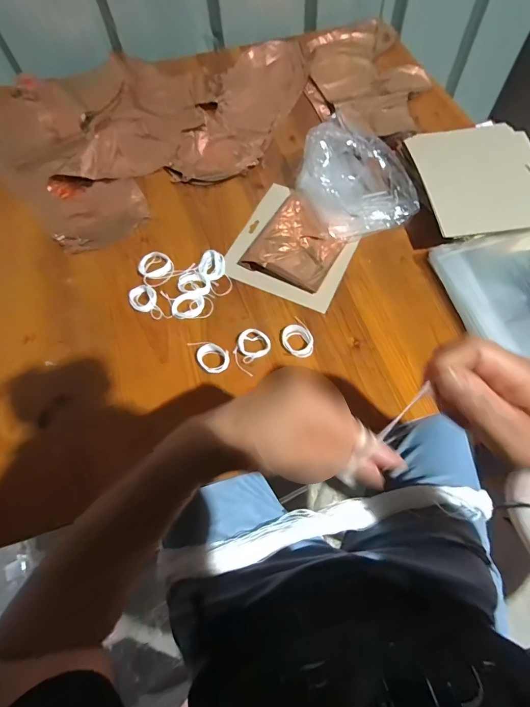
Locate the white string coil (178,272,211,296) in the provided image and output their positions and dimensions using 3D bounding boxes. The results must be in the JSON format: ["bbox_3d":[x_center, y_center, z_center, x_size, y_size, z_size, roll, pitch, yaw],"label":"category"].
[{"bbox_3d":[-0.098,-0.097,0.490,0.045,0.006,0.034,8,65,6],"label":"white string coil"}]

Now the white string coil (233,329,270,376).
[{"bbox_3d":[-0.019,-0.005,0.444,0.041,0.005,0.057,27,68,14],"label":"white string coil"}]

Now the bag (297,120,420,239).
[{"bbox_3d":[0.128,-0.253,0.519,0.134,0.065,0.169,-21,66,-8],"label":"bag"}]

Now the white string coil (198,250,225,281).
[{"bbox_3d":[-0.075,-0.126,0.507,0.036,0.006,0.051,-7,65,-1],"label":"white string coil"}]

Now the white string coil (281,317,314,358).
[{"bbox_3d":[0.040,-0.020,0.449,0.037,0.009,0.053,-25,66,-10],"label":"white string coil"}]

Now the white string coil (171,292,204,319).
[{"bbox_3d":[-0.103,-0.064,0.476,0.044,0.004,0.037,-19,65,-7],"label":"white string coil"}]

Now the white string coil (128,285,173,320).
[{"bbox_3d":[-0.157,-0.066,0.480,0.036,0.007,0.065,-33,68,-13],"label":"white string coil"}]

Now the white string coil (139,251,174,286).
[{"bbox_3d":[-0.153,-0.120,0.505,0.046,0.009,0.058,-25,66,-9],"label":"white string coil"}]

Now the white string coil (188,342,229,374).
[{"bbox_3d":[-0.072,0.002,0.441,0.058,0.006,0.034,29,69,15],"label":"white string coil"}]

